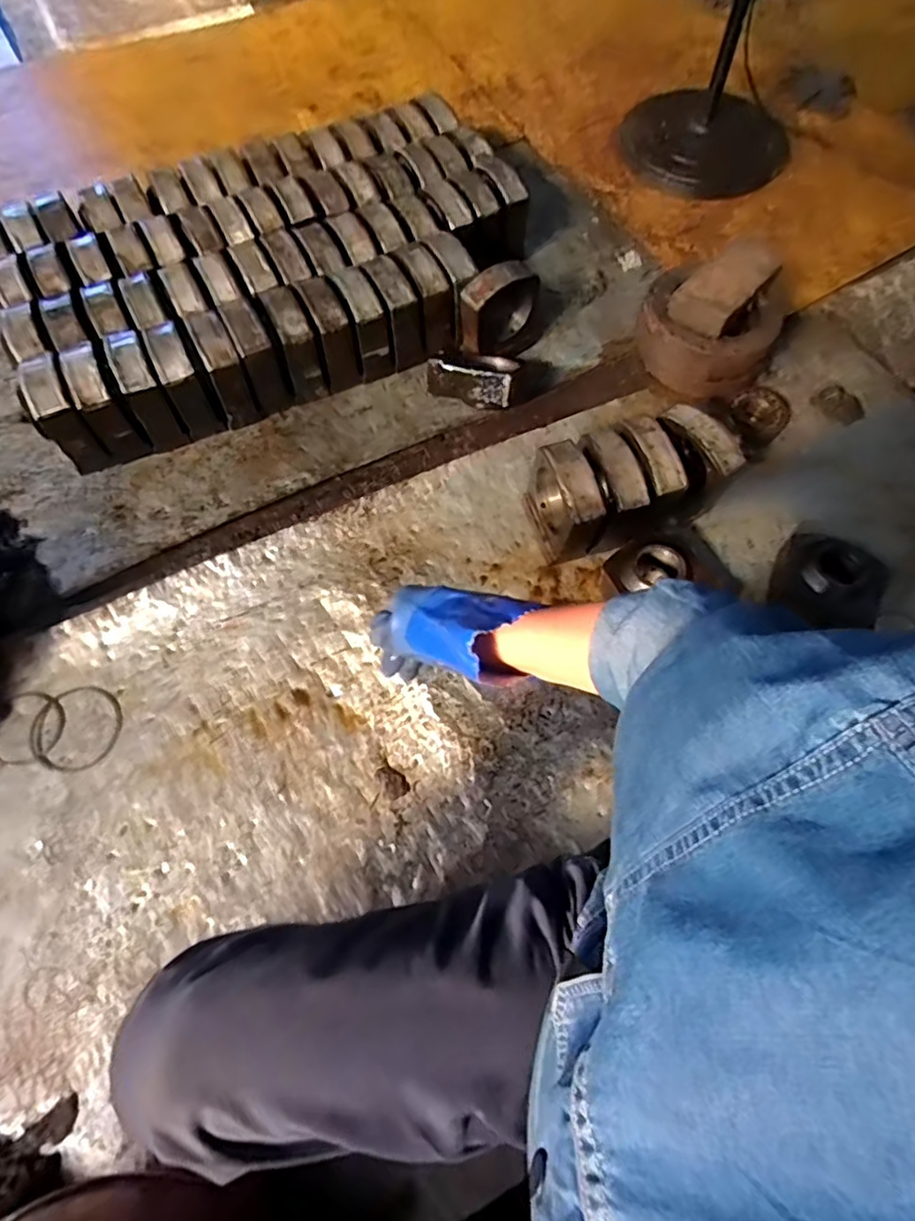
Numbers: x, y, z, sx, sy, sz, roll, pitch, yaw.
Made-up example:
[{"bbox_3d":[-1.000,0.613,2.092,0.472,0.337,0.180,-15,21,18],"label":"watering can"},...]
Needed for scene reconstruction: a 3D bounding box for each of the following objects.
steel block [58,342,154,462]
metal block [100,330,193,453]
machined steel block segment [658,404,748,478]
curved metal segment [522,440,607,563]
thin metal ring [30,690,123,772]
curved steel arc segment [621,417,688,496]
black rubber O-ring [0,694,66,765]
[{"bbox_3d":[-0.665,-0.384,1.149,0.073,0.161,0.150,-30,70,-13],"label":"steel block"},{"bbox_3d":[-0.594,-0.414,1.164,0.065,0.166,0.163,-28,69,-12],"label":"metal block"},{"bbox_3d":[0.406,-0.290,0.995,0.040,0.052,0.150,-33,71,-14],"label":"machined steel block segment"},{"bbox_3d":[0.177,-0.187,1.028,0.092,0.167,0.145,-16,67,-8],"label":"curved metal segment"},{"bbox_3d":[-0.604,0.186,0.964,0.143,0.010,0.128,11,66,4],"label":"thin metal ring"},{"bbox_3d":[0.317,-0.253,0.982,0.064,0.032,0.142,-20,68,-9],"label":"curved steel arc segment"},{"bbox_3d":[-0.680,0.188,0.963,0.115,0.007,0.113,0,66,-1],"label":"black rubber O-ring"}]

